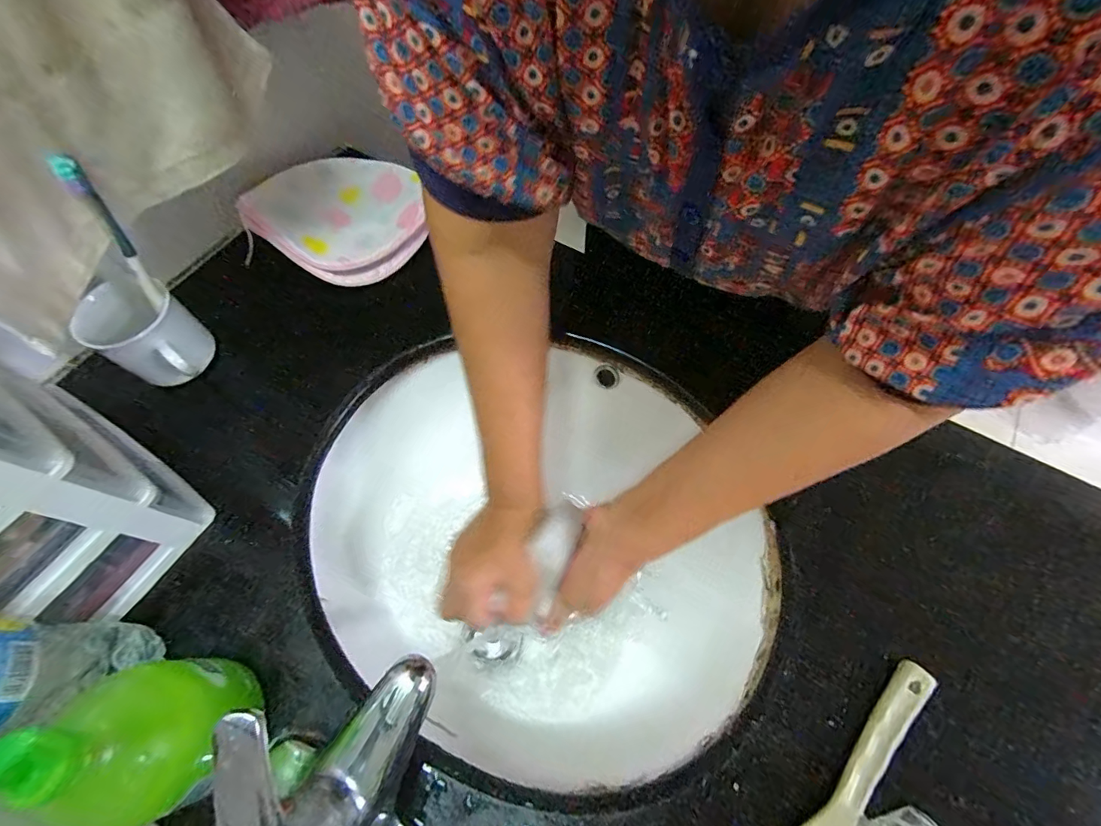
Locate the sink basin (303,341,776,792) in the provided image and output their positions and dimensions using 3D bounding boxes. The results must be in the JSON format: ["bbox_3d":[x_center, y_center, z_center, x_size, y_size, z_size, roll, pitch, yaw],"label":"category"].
[{"bbox_3d":[-0.001,0.139,0.489,0.400,0.157,0.390,0,63,1],"label":"sink basin"}]

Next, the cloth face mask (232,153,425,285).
[{"bbox_3d":[-0.220,-0.218,0.513,0.159,0.050,0.162,0,63,1],"label":"cloth face mask"}]

